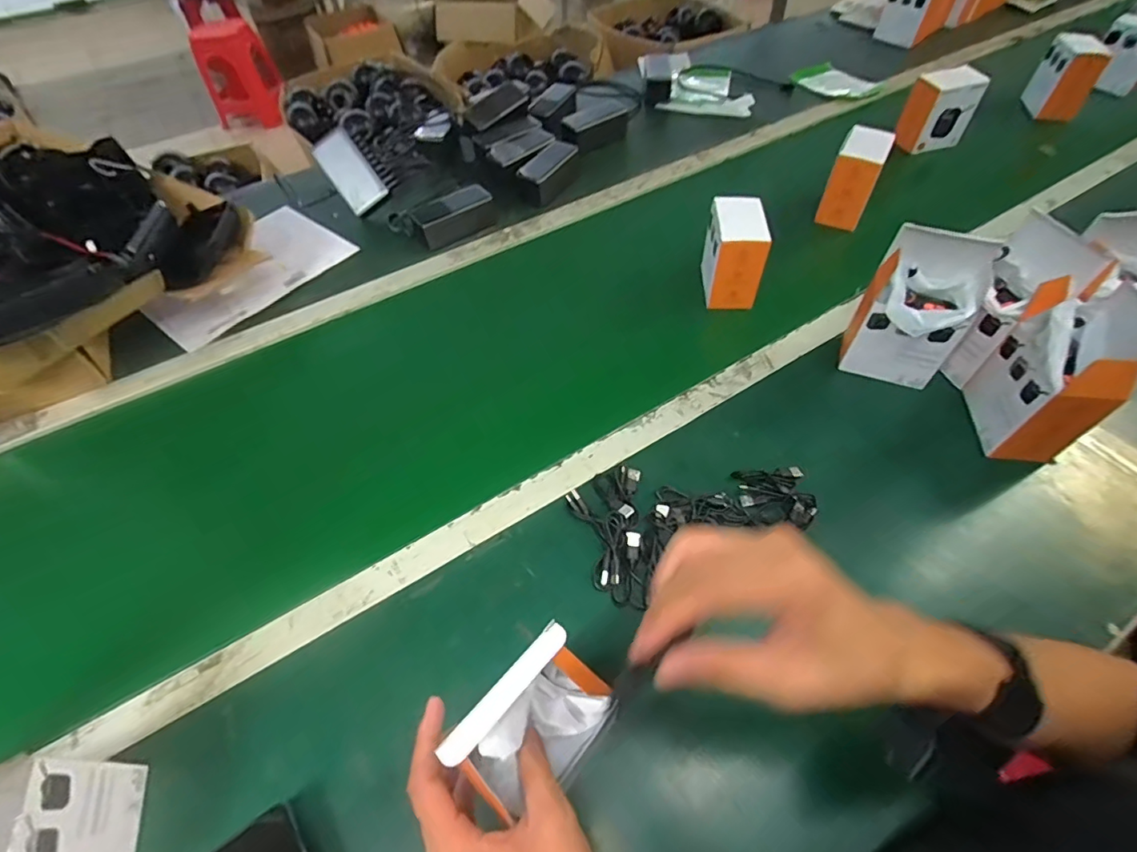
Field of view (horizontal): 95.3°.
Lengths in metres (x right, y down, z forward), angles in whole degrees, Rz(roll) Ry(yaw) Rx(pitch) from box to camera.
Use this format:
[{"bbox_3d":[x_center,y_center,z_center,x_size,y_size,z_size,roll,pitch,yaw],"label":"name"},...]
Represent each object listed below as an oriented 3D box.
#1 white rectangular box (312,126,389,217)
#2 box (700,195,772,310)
[{"bbox_3d":[-0.368,-0.427,0.872,0.072,0.126,0.015,-31,13,13],"label":"white rectangular box"},{"bbox_3d":[0.234,-0.246,0.734,0.065,0.111,0.122,1,54,3],"label":"box"}]

